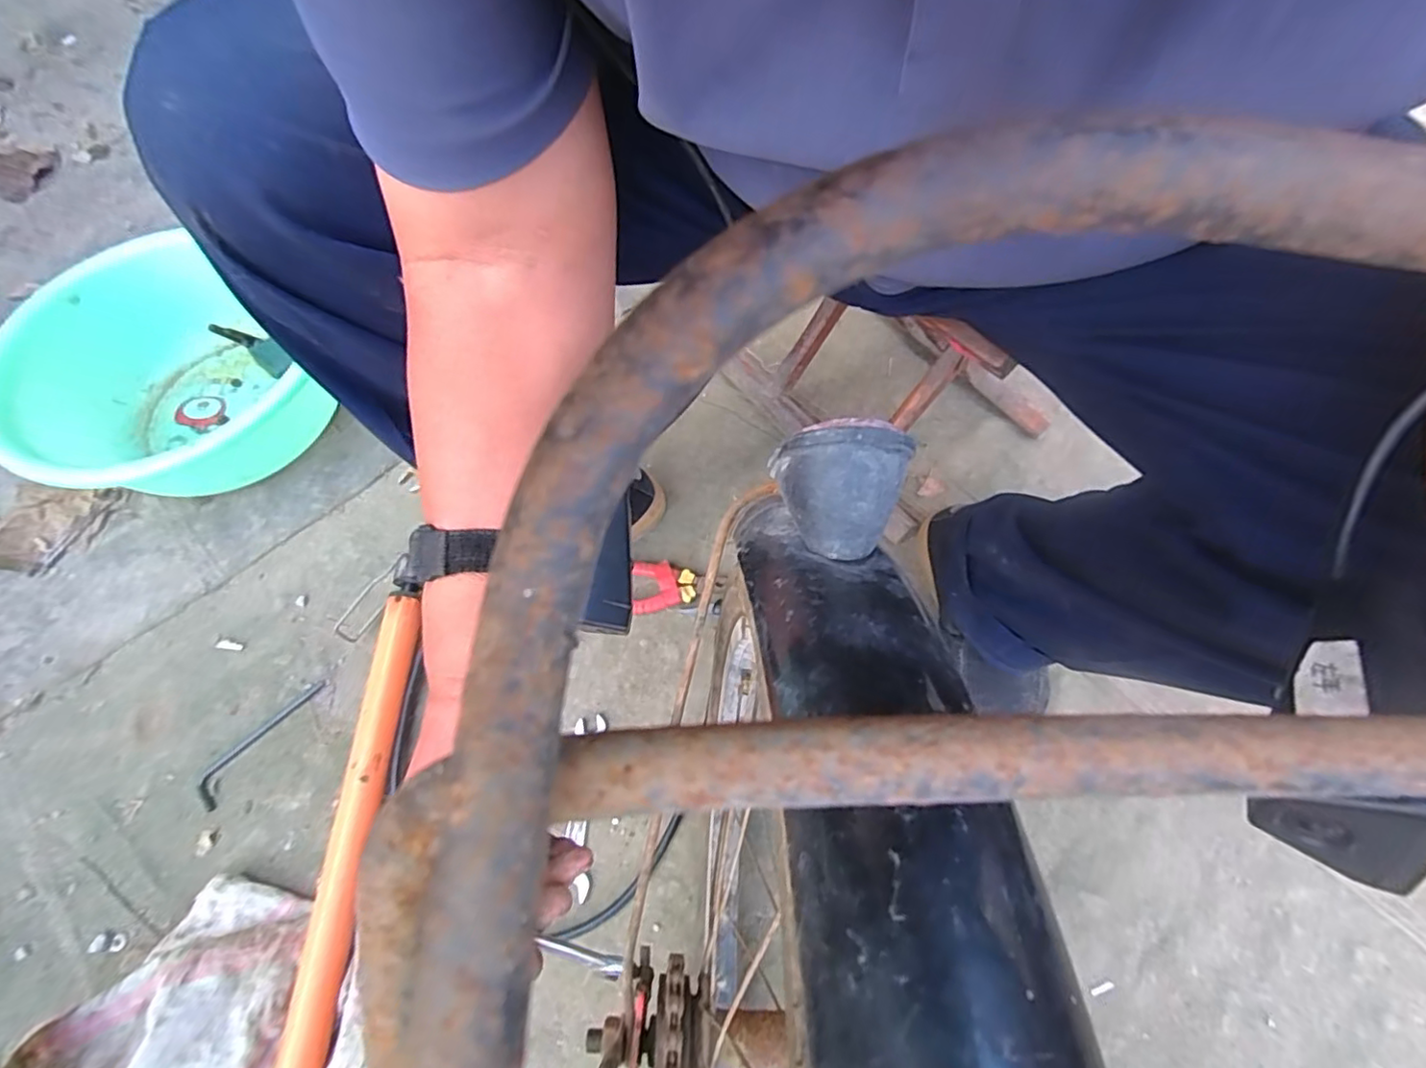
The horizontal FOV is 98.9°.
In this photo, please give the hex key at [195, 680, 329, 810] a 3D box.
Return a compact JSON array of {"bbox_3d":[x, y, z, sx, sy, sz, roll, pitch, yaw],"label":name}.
[{"bbox_3d":[-0.444,0.201,0.600,0.030,0.005,0.139,32,69,14],"label":"hex key"}]

